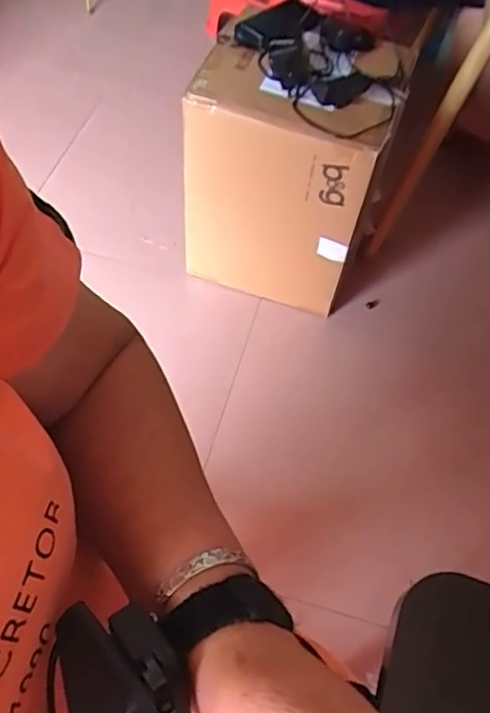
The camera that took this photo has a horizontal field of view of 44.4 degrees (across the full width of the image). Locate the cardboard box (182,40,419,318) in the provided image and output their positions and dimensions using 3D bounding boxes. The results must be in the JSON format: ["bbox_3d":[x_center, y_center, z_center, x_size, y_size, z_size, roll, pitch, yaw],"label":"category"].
[{"bbox_3d":[0.067,-0.327,1.186,0.352,0.489,0.209,14,58,5],"label":"cardboard box"}]

